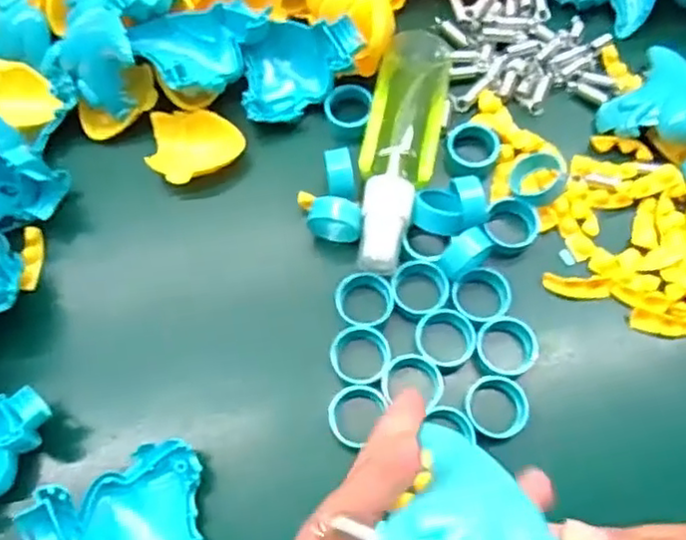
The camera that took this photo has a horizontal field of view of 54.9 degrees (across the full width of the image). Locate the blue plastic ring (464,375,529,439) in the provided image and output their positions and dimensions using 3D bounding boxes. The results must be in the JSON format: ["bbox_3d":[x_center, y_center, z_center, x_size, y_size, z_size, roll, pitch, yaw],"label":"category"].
[{"bbox_3d":[0.065,0.059,0.282,0.026,0.011,0.026,-1,68,3],"label":"blue plastic ring"}]

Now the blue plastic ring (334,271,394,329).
[{"bbox_3d":[0.010,0.015,0.301,0.026,0.014,0.026,-1,68,3],"label":"blue plastic ring"}]

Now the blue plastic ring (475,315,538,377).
[{"bbox_3d":[0.071,0.034,0.290,0.026,0.012,0.027,-1,68,3],"label":"blue plastic ring"}]

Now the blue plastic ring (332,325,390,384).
[{"bbox_3d":[0.008,0.039,0.292,0.025,0.014,0.025,-1,68,3],"label":"blue plastic ring"}]

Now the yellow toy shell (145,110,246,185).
[{"bbox_3d":[-0.076,-0.064,0.329,0.044,0.009,0.040,-1,68,3],"label":"yellow toy shell"}]

